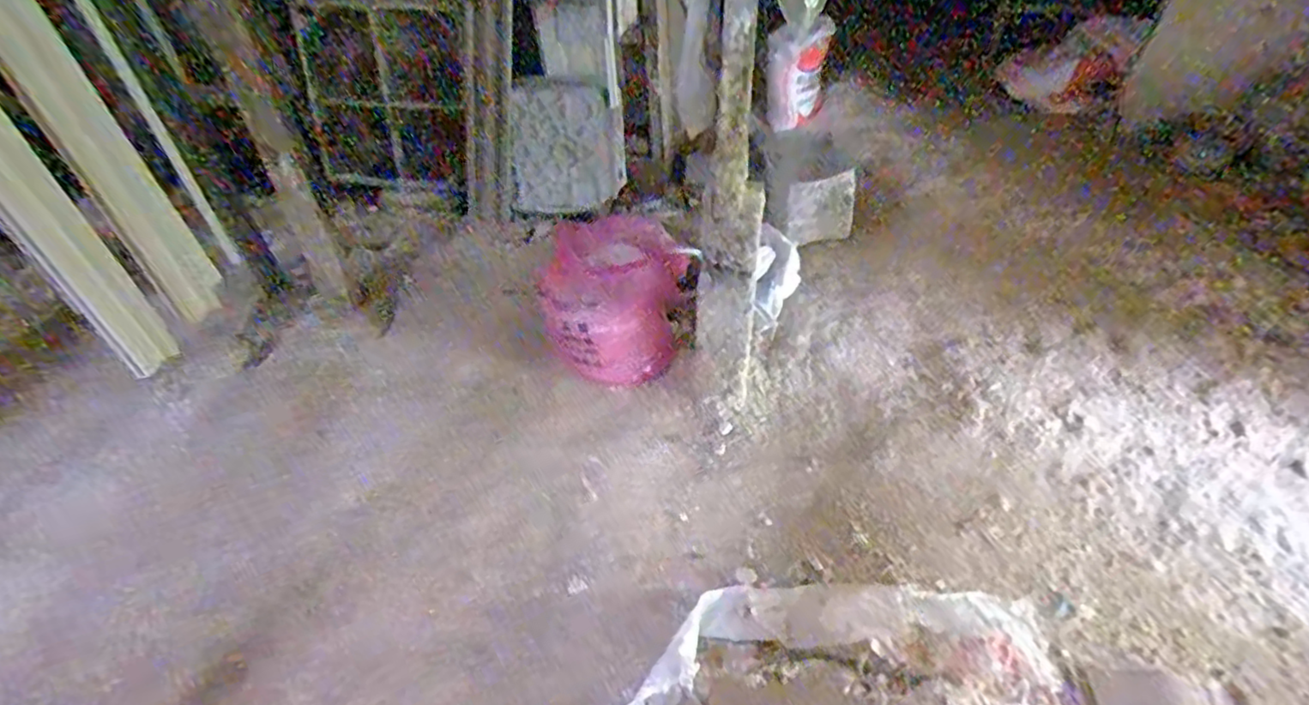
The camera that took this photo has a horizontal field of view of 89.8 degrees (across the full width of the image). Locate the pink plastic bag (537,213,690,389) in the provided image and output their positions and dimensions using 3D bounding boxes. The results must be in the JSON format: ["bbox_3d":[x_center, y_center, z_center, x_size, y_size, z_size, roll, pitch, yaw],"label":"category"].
[{"bbox_3d":[-0.101,-0.124,1.730,0.298,0.389,0.279,18,48,19],"label":"pink plastic bag"}]

